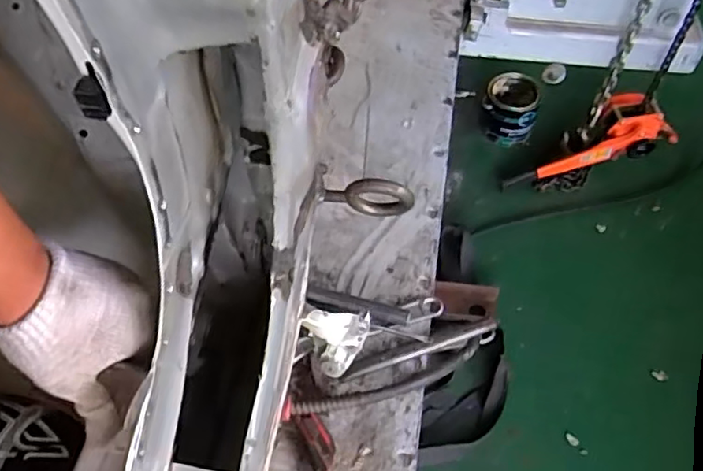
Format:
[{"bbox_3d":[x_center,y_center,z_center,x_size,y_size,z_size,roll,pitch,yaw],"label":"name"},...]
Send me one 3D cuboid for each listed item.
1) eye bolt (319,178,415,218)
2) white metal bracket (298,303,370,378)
[{"bbox_3d":[0.016,-0.038,0.633,0.094,0.069,0.014,7,57,5],"label":"eye bolt"},{"bbox_3d":[-0.012,0.117,0.687,0.073,0.100,0.039,-11,57,-7],"label":"white metal bracket"}]

